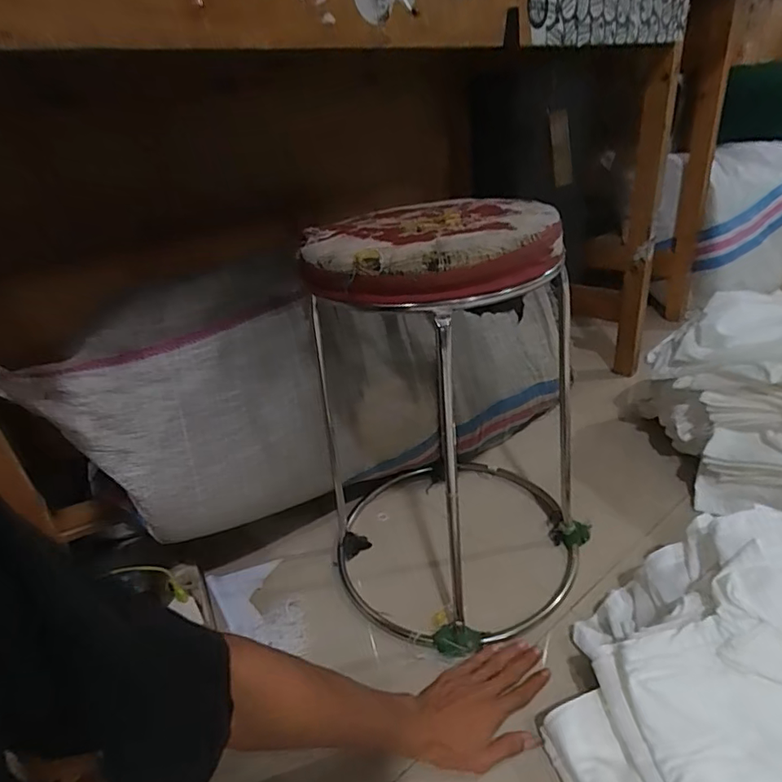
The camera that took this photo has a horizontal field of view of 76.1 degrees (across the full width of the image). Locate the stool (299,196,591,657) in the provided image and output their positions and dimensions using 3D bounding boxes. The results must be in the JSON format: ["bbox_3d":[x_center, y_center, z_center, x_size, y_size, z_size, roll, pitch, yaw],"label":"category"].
[{"bbox_3d":[0.075,0.019,0.640,0.327,0.476,0.335,-5,29,3],"label":"stool"}]

